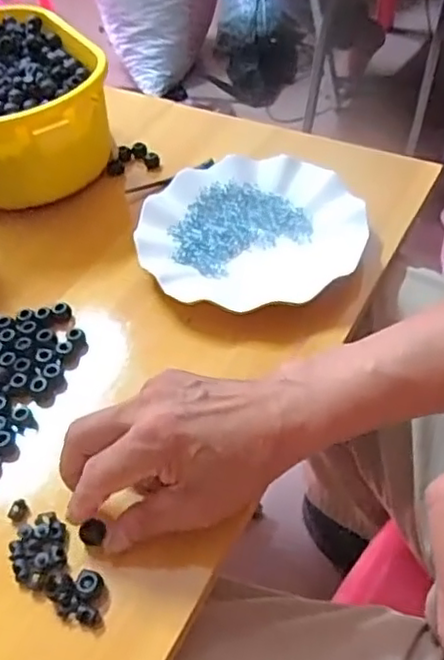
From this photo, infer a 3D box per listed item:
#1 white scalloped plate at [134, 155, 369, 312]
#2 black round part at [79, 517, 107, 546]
[{"bbox_3d":[0.024,-0.081,0.531,0.178,0.025,0.172,-3,48,3],"label":"white scalloped plate"},{"bbox_3d":[-0.075,0.117,0.373,0.013,0.007,0.014,-3,49,4],"label":"black round part"}]

